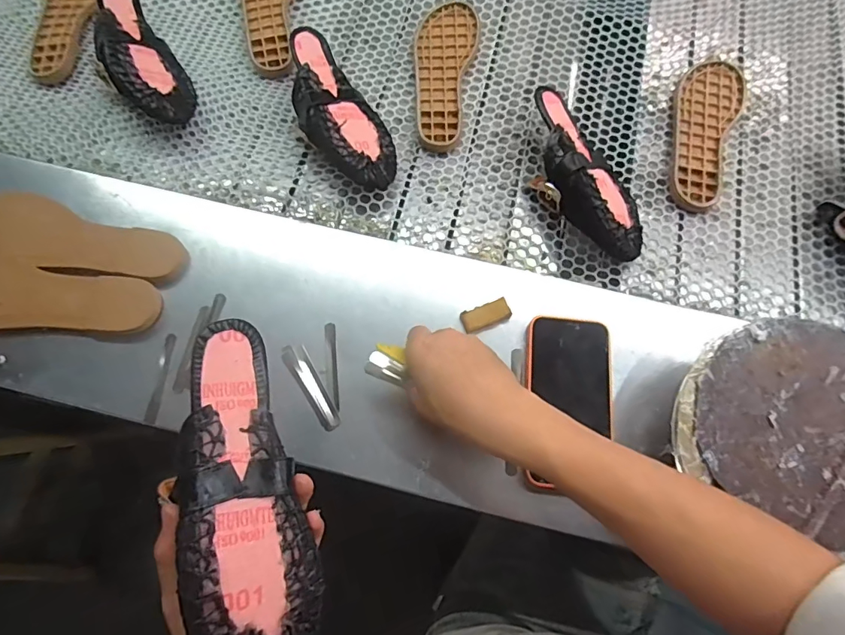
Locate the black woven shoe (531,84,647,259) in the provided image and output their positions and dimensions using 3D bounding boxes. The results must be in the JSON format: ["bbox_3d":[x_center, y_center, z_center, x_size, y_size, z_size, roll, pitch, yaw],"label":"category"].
[{"bbox_3d":[0.179,-0.159,0.536,0.093,0.061,0.217,-26,76,-8],"label":"black woven shoe"}]

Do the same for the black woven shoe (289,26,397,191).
[{"bbox_3d":[-0.104,-0.236,0.555,0.086,0.062,0.213,-32,77,-10],"label":"black woven shoe"}]

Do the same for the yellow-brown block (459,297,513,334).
[{"bbox_3d":[0.066,-0.001,0.483,0.052,0.011,0.025,-21,72,-8],"label":"yellow-brown block"}]

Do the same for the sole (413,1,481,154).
[{"bbox_3d":[0.027,-0.314,0.606,0.079,0.013,0.225,5,70,1],"label":"sole"}]

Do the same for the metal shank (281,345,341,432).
[{"bbox_3d":[-0.108,0.066,0.458,0.023,0.004,0.093,-30,73,-11],"label":"metal shank"}]

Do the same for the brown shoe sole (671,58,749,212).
[{"bbox_3d":[0.351,-0.237,0.591,0.082,0.012,0.232,21,71,7],"label":"brown shoe sole"}]

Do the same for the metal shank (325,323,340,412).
[{"bbox_3d":[-0.090,0.047,0.466,0.011,0.005,0.087,-6,70,-3],"label":"metal shank"}]

